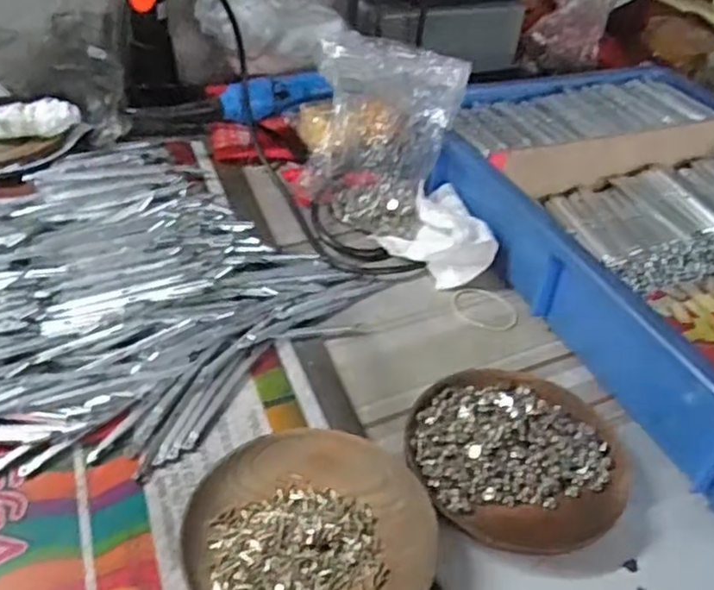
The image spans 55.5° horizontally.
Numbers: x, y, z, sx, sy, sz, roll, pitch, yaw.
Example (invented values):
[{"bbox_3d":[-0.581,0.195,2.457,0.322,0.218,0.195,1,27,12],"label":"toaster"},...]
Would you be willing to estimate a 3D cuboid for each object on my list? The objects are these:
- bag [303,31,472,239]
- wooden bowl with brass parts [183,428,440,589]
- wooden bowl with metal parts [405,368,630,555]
[{"bbox_3d":[0.017,-0.122,0.520,0.106,0.122,0.072,20,41,17],"label":"bag"},{"bbox_3d":[-0.022,0.114,0.325,0.111,0.027,0.115,3,39,-3],"label":"wooden bowl with brass parts"},{"bbox_3d":[0.085,0.086,0.372,0.112,0.031,0.110,3,39,-3],"label":"wooden bowl with metal parts"}]

